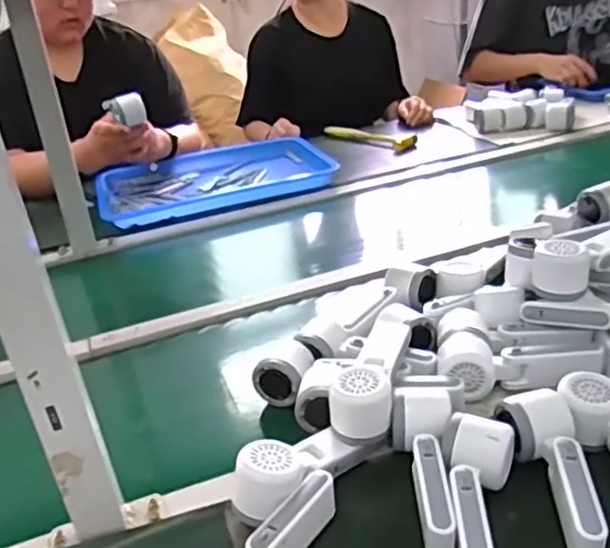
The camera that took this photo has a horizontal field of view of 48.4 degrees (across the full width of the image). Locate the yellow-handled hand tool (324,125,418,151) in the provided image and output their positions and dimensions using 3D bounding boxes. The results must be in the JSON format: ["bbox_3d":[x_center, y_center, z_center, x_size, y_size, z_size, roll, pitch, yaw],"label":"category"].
[{"bbox_3d":[0.143,-0.323,1.595,0.252,0.023,0.071,19,37,41],"label":"yellow-handled hand tool"}]

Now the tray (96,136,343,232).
[{"bbox_3d":[-0.178,-0.194,1.408,0.489,0.043,0.320,-14,28,-12],"label":"tray"}]

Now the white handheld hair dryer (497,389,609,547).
[{"bbox_3d":[0.207,0.167,0.572,0.062,0.050,0.158,-5,27,6],"label":"white handheld hair dryer"}]

